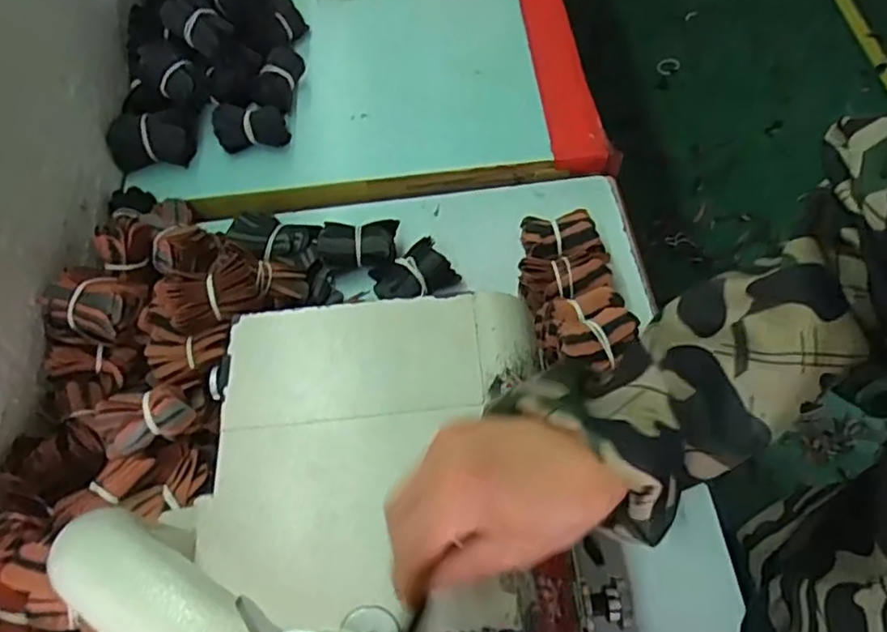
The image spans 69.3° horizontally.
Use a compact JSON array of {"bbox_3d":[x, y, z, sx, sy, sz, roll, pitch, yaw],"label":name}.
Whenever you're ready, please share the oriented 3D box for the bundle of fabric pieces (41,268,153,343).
[{"bbox_3d":[-0.303,-0.013,0.551,0.074,0.028,0.066,10,60,9],"label":"bundle of fabric pieces"}]

